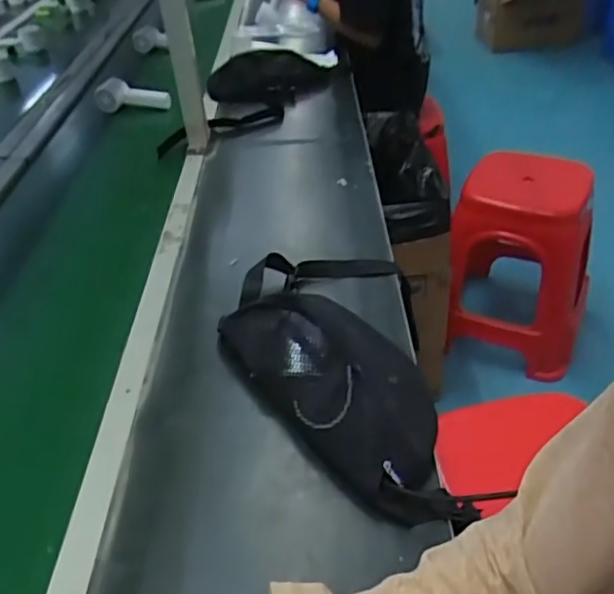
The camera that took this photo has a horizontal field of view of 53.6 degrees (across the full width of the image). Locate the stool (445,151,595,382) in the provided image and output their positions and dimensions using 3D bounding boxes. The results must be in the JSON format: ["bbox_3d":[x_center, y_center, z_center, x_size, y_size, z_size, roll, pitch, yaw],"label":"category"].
[{"bbox_3d":[0.574,-0.085,1.625,0.358,0.480,0.340,9,39,16],"label":"stool"}]

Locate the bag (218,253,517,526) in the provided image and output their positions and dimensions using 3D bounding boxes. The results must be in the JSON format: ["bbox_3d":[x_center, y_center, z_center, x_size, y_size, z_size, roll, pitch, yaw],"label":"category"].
[{"bbox_3d":[0.043,0.083,0.623,0.147,0.068,0.326,-28,44,-28],"label":"bag"}]

